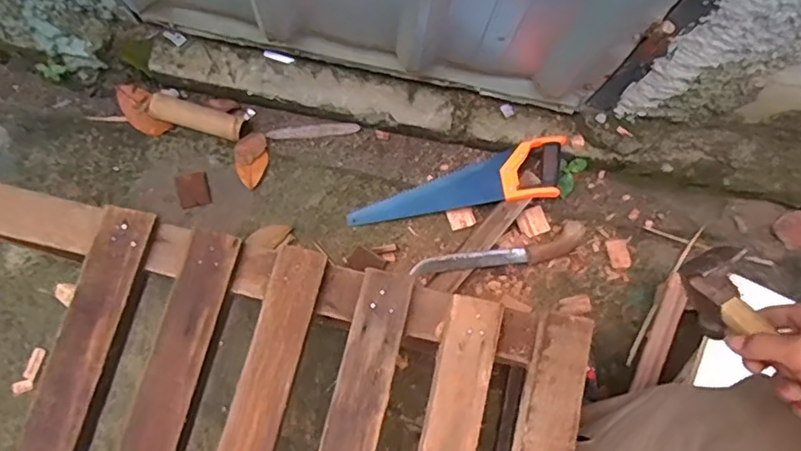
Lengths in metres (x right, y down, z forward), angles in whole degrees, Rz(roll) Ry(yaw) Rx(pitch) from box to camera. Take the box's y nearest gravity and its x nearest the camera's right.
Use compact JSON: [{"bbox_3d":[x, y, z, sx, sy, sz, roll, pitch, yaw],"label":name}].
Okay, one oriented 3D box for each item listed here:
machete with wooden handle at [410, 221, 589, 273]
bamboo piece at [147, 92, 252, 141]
[{"bbox_3d":[0.193,0.050,1.064,0.358,0.038,0.061,-9,76,-18],"label":"machete with wooden handle"},{"bbox_3d":[-0.404,-0.217,1.125,0.197,0.039,0.050,14,76,2],"label":"bamboo piece"}]

